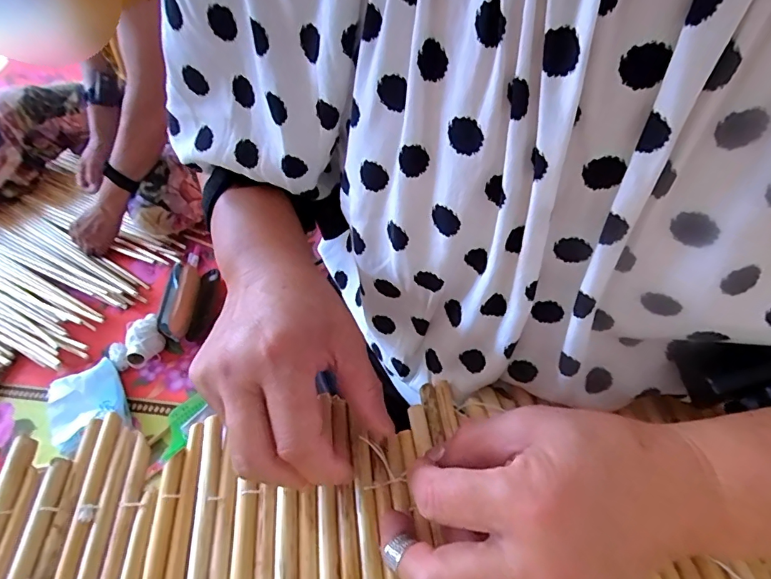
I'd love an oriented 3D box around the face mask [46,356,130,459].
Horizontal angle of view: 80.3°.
[{"bbox_3d":[-0.485,0.186,0.742,0.110,0.040,0.146,-28,55,-16],"label":"face mask"}]

